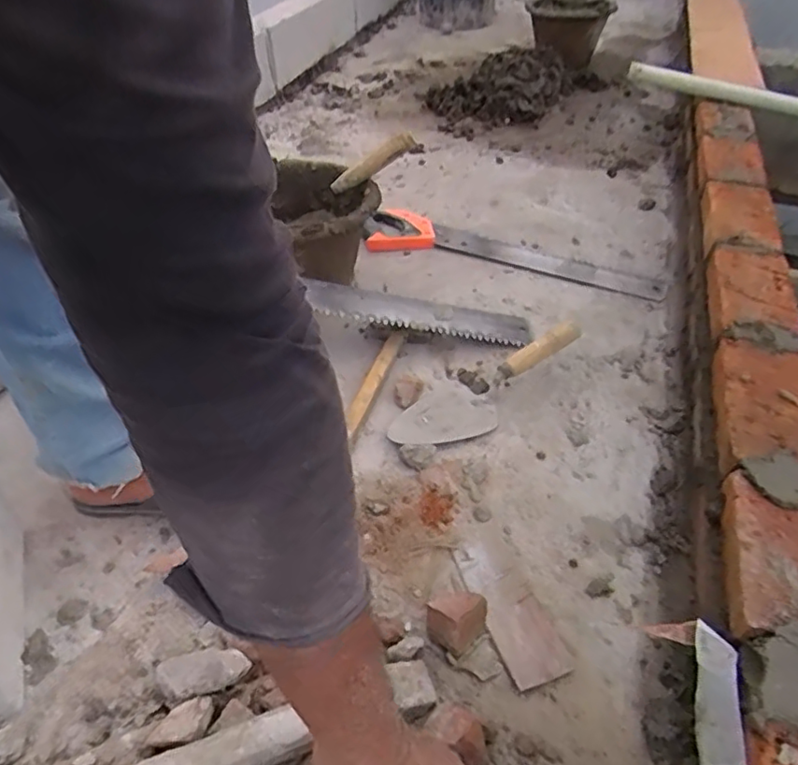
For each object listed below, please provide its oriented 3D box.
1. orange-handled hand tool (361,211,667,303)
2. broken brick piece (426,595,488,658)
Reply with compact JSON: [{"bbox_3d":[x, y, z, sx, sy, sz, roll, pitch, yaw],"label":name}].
[{"bbox_3d":[0.187,-0.228,1.074,0.517,0.034,0.109,12,44,14],"label":"orange-handled hand tool"},{"bbox_3d":[0.054,0.217,0.572,0.049,0.050,0.039,-31,50,-28],"label":"broken brick piece"}]

